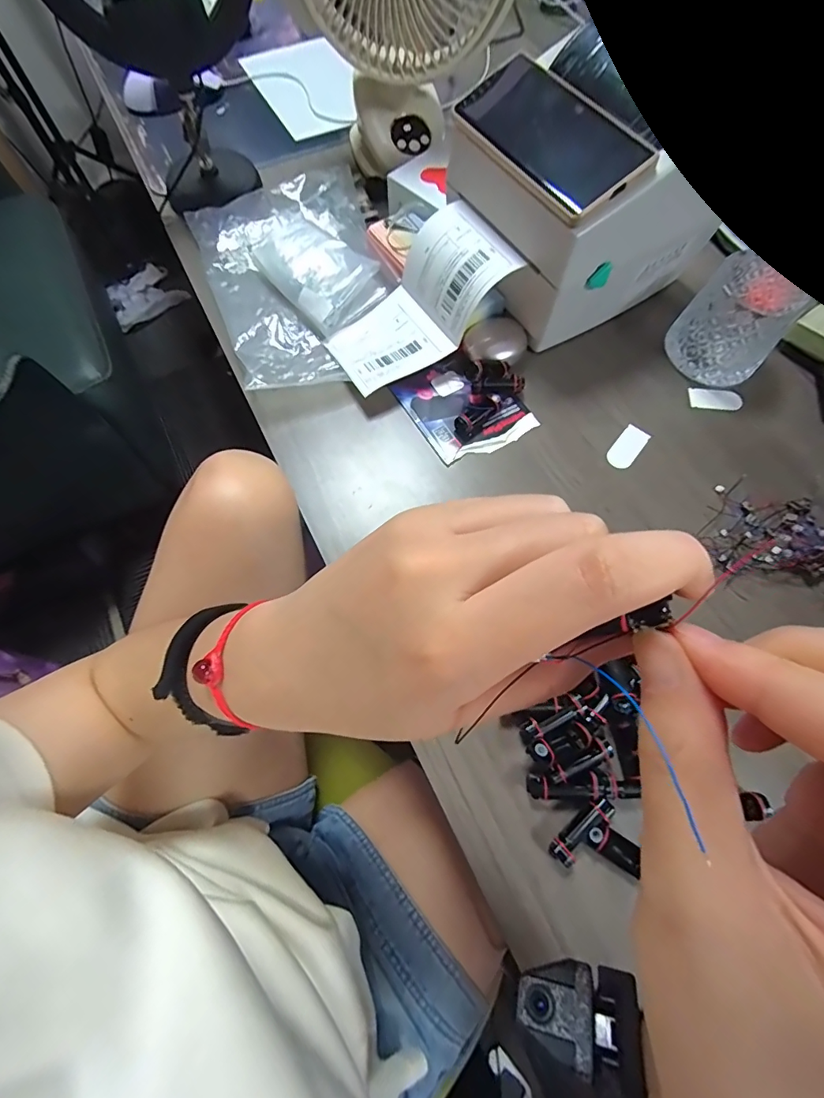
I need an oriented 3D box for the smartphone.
[{"bbox_3d":[0.113,-0.320,0.354,0.074,0.013,0.153,-32,73,-1],"label":"smartphone"}]

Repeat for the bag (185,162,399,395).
[{"bbox_3d":[-0.113,-0.282,0.468,0.175,0.029,0.269,-21,72,-8],"label":"bag"}]

